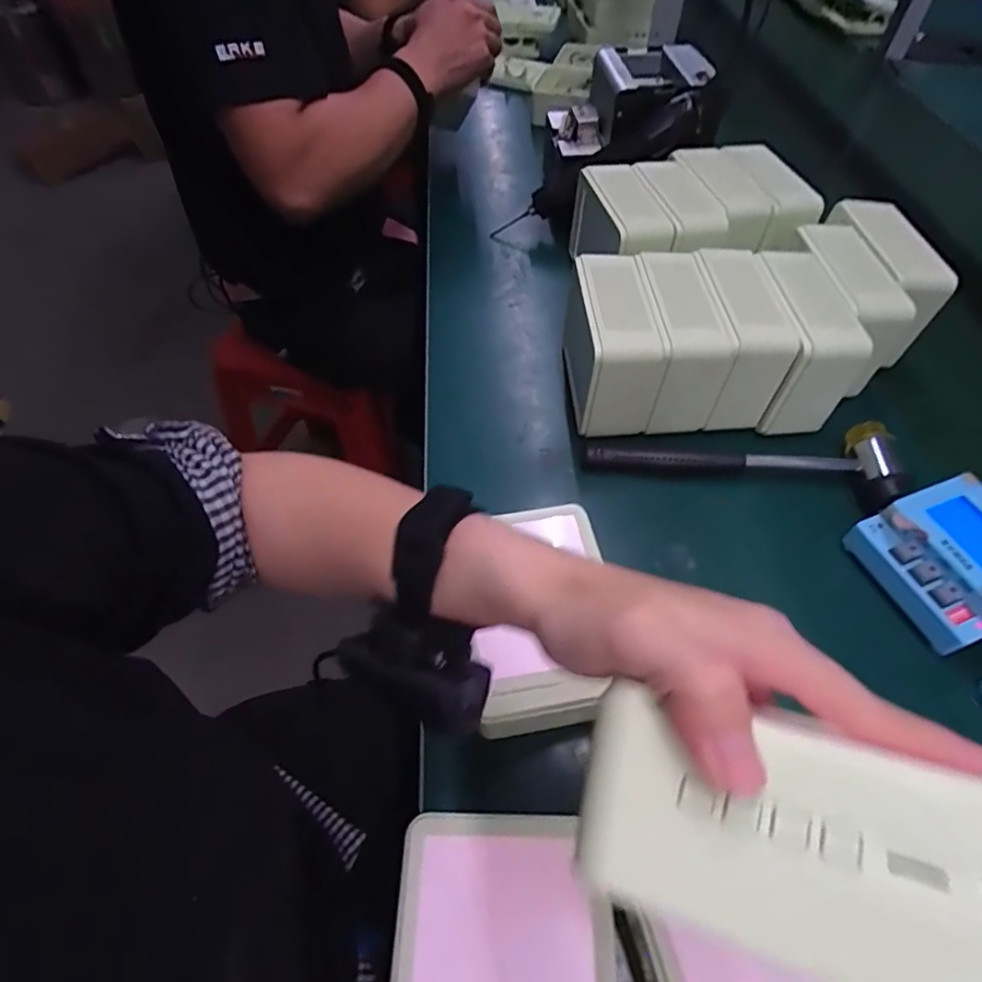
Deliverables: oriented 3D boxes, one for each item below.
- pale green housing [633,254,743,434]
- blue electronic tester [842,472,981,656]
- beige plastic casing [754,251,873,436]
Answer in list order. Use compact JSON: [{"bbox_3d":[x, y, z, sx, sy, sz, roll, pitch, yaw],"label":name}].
[{"bbox_3d":[0.162,-0.135,0.508,0.059,0.093,0.131,-2,54,-2],"label":"pale green housing"},{"bbox_3d":[0.335,0.049,0.406,0.097,0.040,0.100,-17,56,-12],"label":"blue electronic tester"},{"bbox_3d":[0.267,-0.135,0.505,0.054,0.091,0.138,0,54,-1],"label":"beige plastic casing"}]

